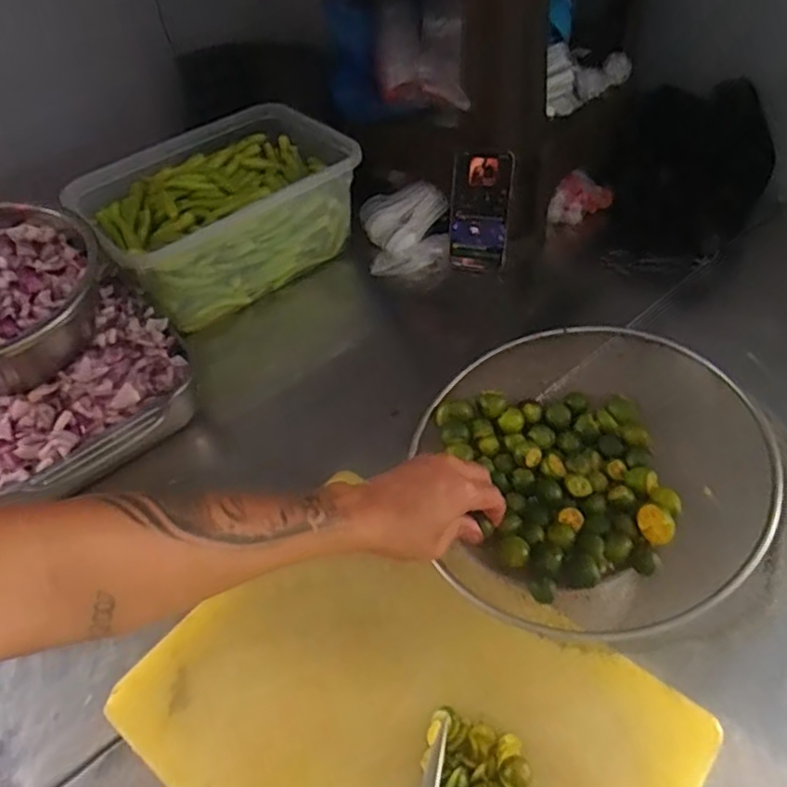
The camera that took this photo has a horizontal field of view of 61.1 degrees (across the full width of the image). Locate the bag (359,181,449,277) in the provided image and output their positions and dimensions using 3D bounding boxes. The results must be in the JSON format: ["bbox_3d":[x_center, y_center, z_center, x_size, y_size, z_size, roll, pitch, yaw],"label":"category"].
[{"bbox_3d":[0.016,-0.246,0.983,0.120,0.084,0.138,-8,47,-2],"label":"bag"}]

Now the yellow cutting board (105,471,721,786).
[{"bbox_3d":[0.006,0.263,0.526,0.390,0.021,0.289,30,58,28],"label":"yellow cutting board"}]

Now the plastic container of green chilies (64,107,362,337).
[{"bbox_3d":[-0.231,-0.250,0.936,0.343,0.148,0.237,-28,51,-19],"label":"plastic container of green chilies"}]

